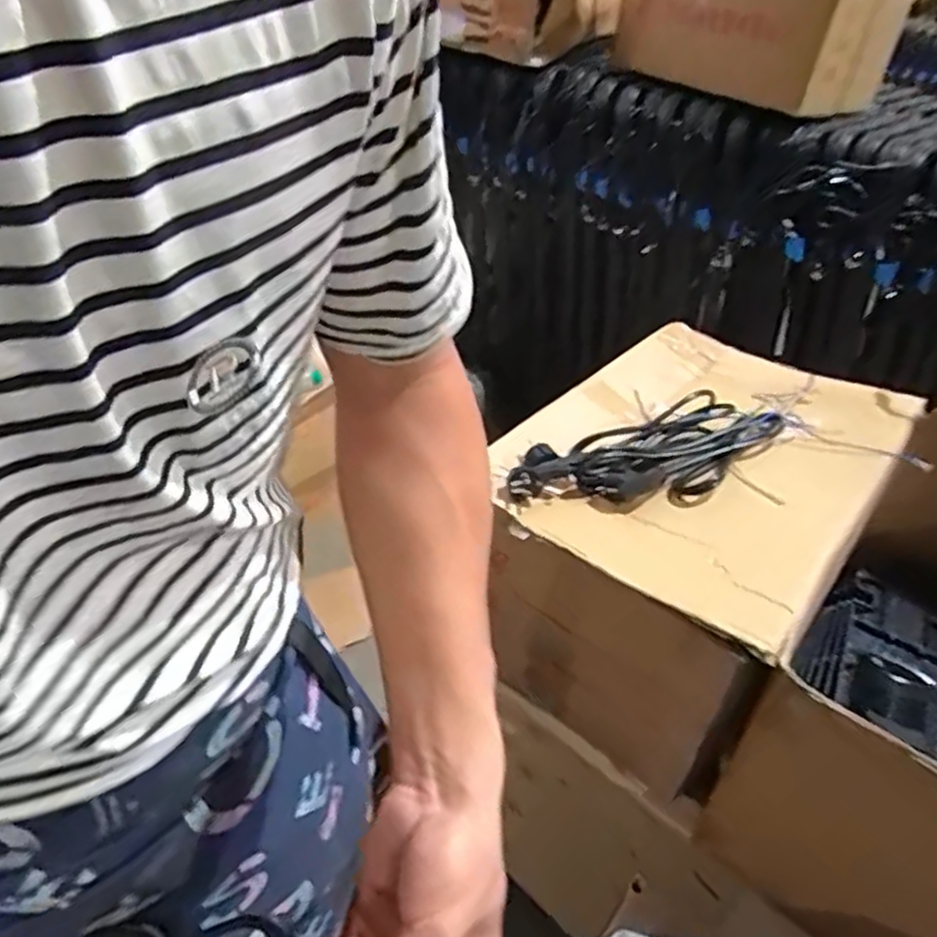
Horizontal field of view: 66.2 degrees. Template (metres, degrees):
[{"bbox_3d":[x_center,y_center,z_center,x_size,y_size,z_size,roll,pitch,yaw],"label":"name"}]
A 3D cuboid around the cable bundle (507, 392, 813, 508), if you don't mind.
[{"bbox_3d":[0.205,-0.018,0.787,0.350,0.029,0.139,-19,45,-29],"label":"cable bundle"}]

